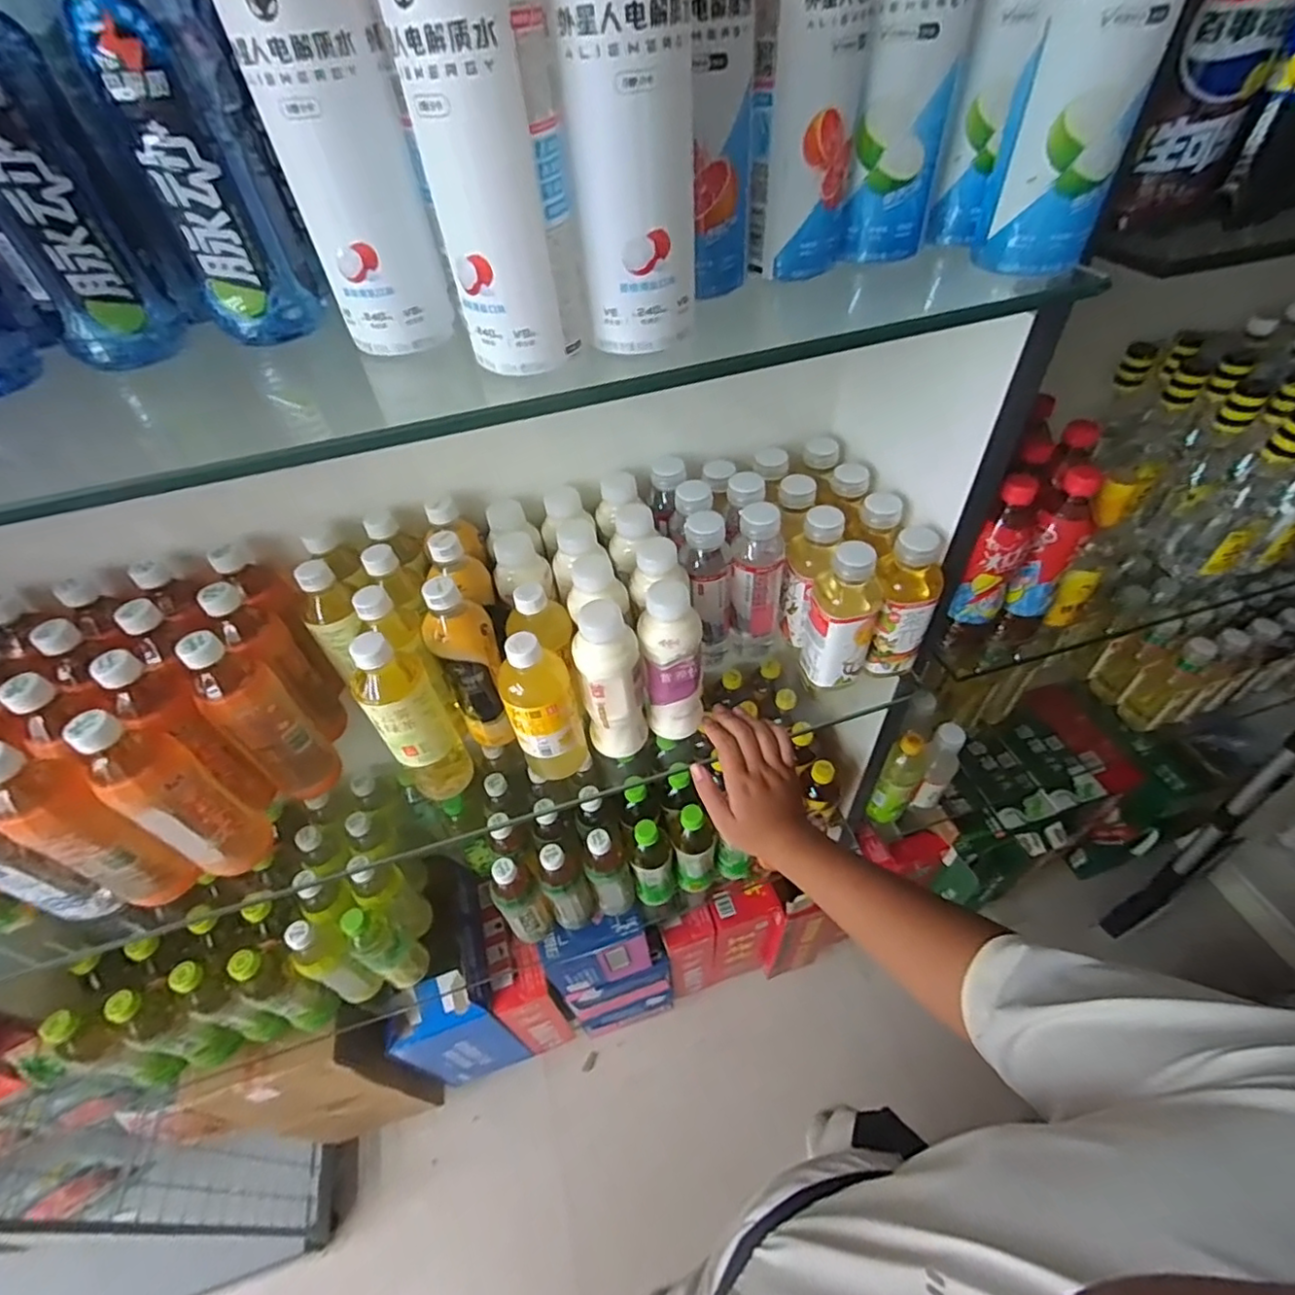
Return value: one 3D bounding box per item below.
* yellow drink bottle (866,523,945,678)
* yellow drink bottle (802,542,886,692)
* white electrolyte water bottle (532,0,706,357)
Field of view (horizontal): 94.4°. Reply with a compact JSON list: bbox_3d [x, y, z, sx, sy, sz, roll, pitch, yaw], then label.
[{"bbox_3d":[0.275,-0.044,0.642,0.058,0.173,0.064,31,58,29],"label":"yellow drink bottle"},{"bbox_3d":[0.206,-0.033,0.634,0.073,0.167,0.059,16,51,19],"label":"yellow drink bottle"},{"bbox_3d":[-0.008,-0.267,0.297,0.064,0.198,0.079,0,48,6],"label":"white electrolyte water bottle"}]

